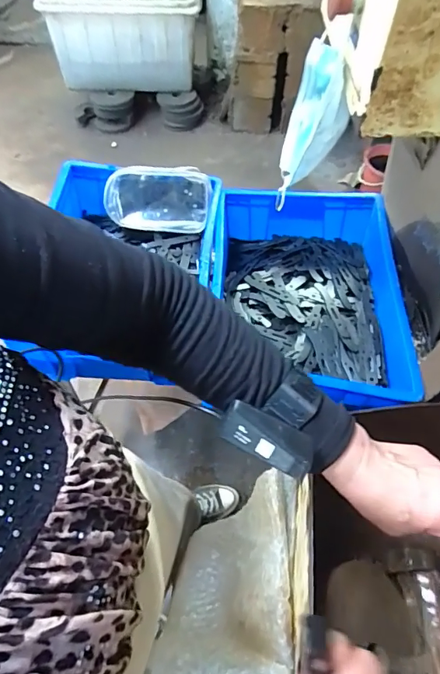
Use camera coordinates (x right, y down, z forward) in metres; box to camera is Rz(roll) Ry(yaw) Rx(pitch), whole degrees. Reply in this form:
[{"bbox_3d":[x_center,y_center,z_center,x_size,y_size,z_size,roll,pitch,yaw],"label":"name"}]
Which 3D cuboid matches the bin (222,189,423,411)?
[{"bbox_3d":[0.145,-0.073,0.744,0.290,0.126,0.407,5,59,2],"label":"bin"}]

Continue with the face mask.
[{"bbox_3d":[0.119,-0.271,0.563,0.062,0.180,0.109,7,59,3],"label":"face mask"}]

